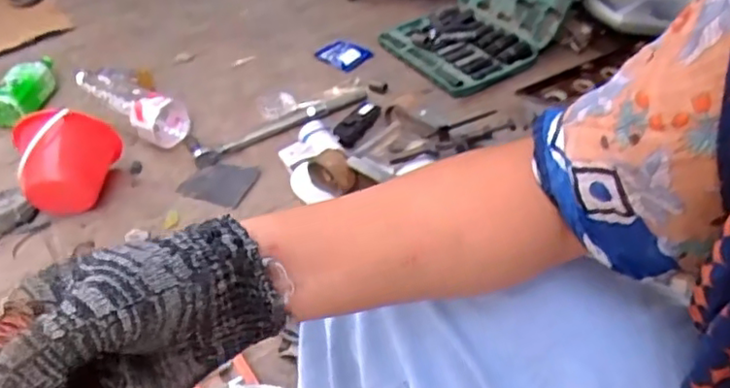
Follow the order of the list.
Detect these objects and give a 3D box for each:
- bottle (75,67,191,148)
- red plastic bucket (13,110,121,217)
[{"bbox_3d":[-0.520,-0.212,1.366,0.322,0.090,0.118,25,53,28],"label":"bottle"},{"bbox_3d":[-0.553,-0.058,1.144,0.148,0.161,0.158,7,45,10],"label":"red plastic bucket"}]

